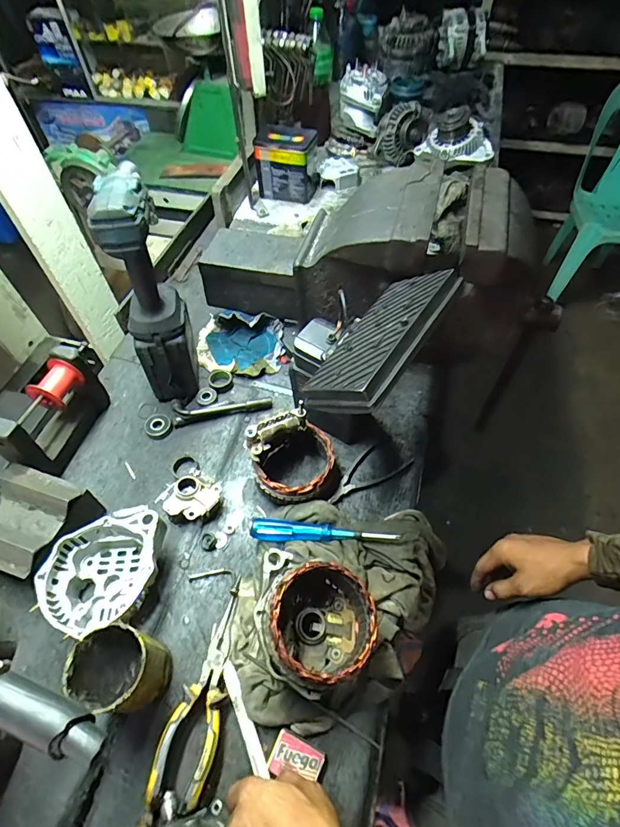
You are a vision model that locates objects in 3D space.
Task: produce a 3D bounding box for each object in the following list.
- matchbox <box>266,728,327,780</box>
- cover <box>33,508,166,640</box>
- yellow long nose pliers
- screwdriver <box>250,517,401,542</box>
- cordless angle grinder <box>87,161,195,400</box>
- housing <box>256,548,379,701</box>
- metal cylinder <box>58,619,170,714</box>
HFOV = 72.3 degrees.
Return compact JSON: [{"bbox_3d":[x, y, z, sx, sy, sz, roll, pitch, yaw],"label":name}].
[{"bbox_3d":[-0.014,0.362,0.445,0.053,0.011,0.036,20,58,15],"label":"matchbox"},{"bbox_3d":[-0.245,0.188,0.527,0.124,0.077,0.156,16,57,13],"label":"cover"},{"bbox_3d":[-0.110,0.299,0.476,0.056,0.034,0.213,12,56,10],"label":"yellow long nose pliers"},{"bbox_3d":[0.017,0.161,0.555,0.187,0.025,0.026,5,55,5],"label":"screwdriver"},{"bbox_3d":[-0.227,-0.151,0.611,0.080,0.333,0.107,-9,55,-4],"label":"cordless angle grinder"},{"bbox_3d":[0.005,0.225,0.467,0.131,0.104,0.114,12,57,10],"label":"housing"},{"bbox_3d":[-0.193,0.267,0.443,0.075,0.100,0.072,-6,55,-2],"label":"metal cylinder"}]

